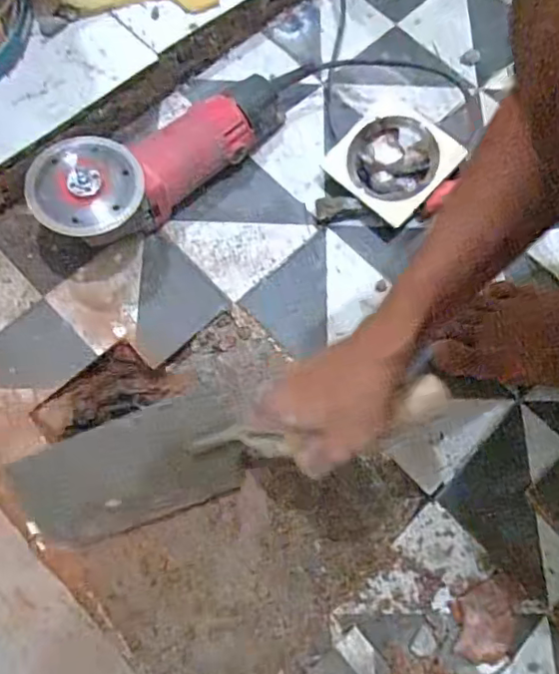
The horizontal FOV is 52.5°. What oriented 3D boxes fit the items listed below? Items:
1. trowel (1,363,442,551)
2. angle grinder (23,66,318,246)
[{"bbox_3d":[-0.048,0.079,0.473,0.347,0.083,0.103,-18,72,6],"label":"trowel"},{"bbox_3d":[-0.086,-0.183,0.541,0.305,0.093,0.092,-42,77,-16],"label":"angle grinder"}]

